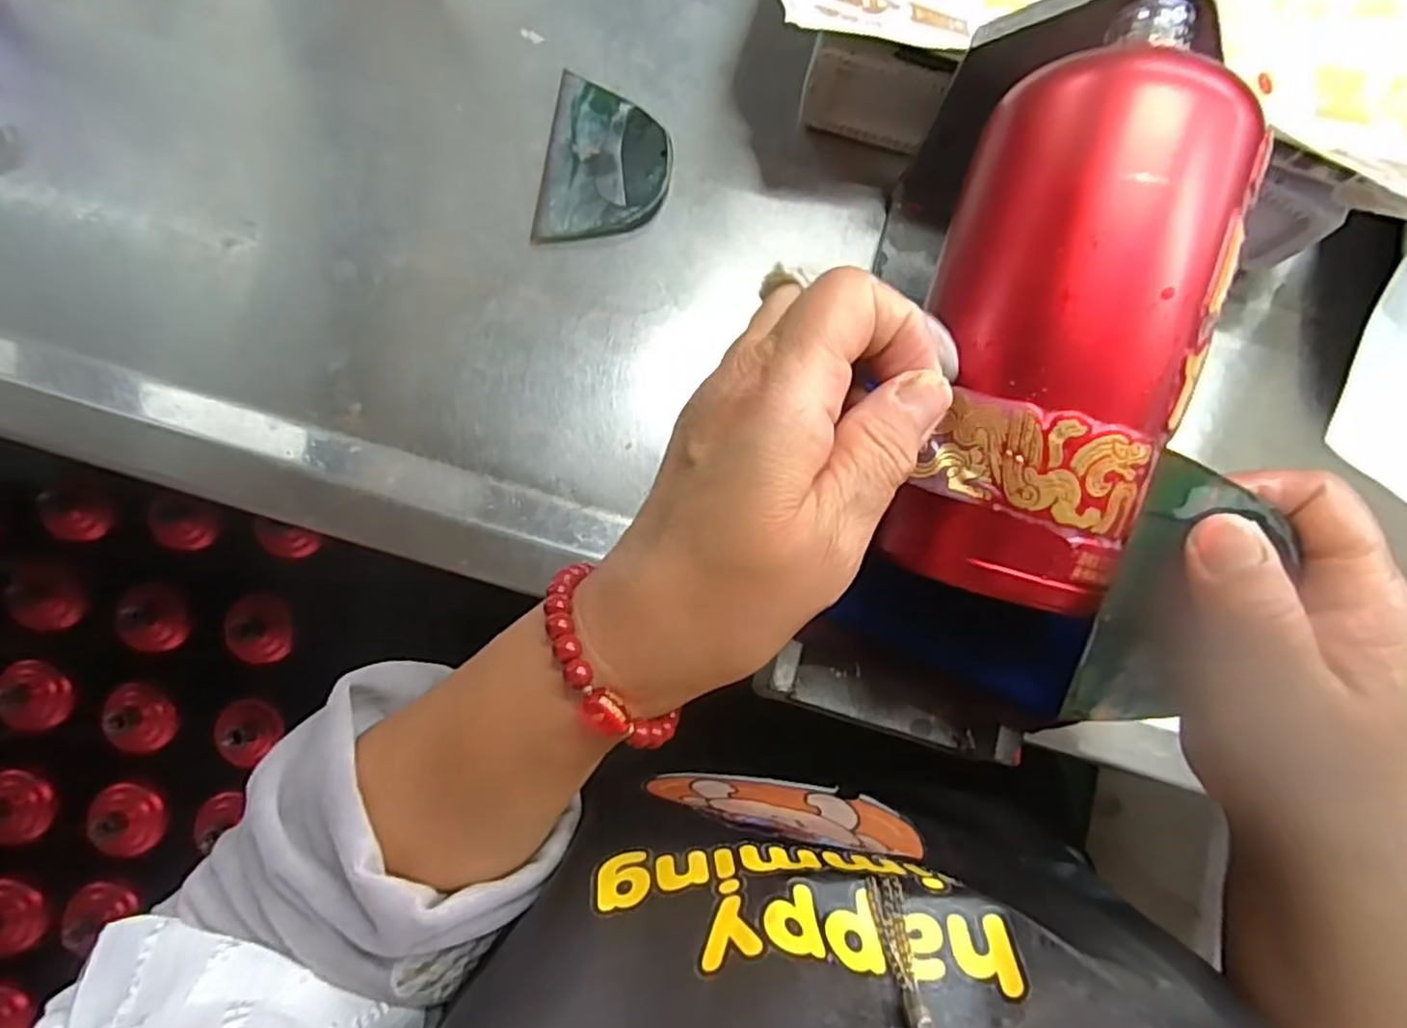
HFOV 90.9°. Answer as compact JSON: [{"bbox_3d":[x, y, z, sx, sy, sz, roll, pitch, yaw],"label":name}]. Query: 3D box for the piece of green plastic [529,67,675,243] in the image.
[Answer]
[{"bbox_3d":[-0.046,-0.166,0.332,0.058,0.010,0.080,9,85,-1],"label":"piece of green plastic"}]

